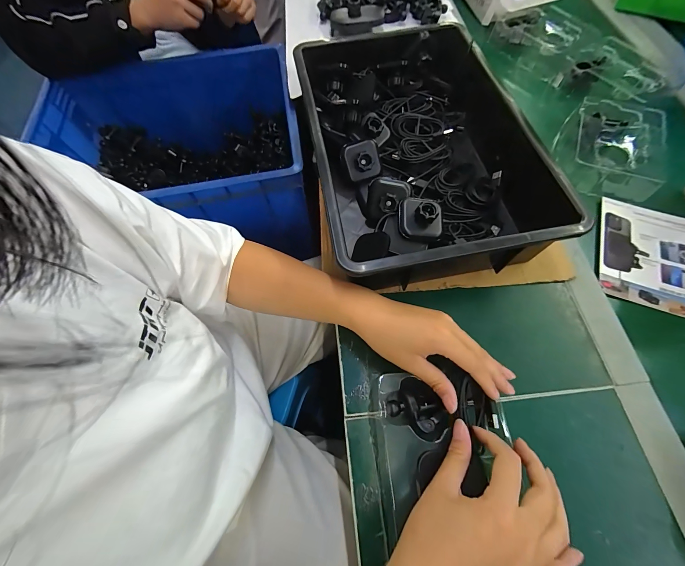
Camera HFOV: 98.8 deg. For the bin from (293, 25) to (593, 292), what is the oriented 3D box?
[{"bbox_3d":[0.100,-0.194,0.424,0.276,0.098,0.411,-10,65,-2],"label":"bin"}]

